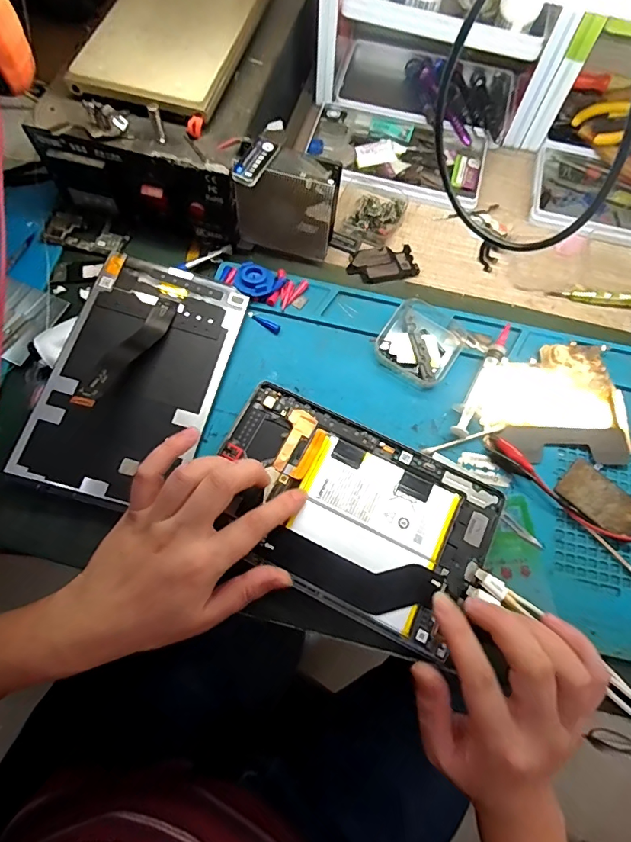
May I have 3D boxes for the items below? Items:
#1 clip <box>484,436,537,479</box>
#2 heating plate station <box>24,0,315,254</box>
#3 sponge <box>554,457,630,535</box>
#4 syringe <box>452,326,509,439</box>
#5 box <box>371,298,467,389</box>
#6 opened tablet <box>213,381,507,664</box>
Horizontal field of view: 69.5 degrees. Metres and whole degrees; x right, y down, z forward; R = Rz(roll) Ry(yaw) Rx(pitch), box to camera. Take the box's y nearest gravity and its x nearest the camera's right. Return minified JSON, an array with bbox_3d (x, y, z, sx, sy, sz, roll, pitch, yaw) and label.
[{"bbox_3d":[0.154,0.026,0.354,0.046,0.005,0.010,38,72,12],"label":"clip"},{"bbox_3d":[-0.116,-0.275,0.397,0.176,0.099,0.195,15,68,4],"label":"heating plate station"},{"bbox_3d":[0.217,0.060,0.346,0.059,0.004,0.035,41,72,13],"label":"sponge"},{"bbox_3d":[0.137,-0.034,0.371,0.017,0.014,0.107,29,70,9],"label":"syringe"},{"bbox_3d":[0.090,-0.068,0.382,0.062,0.018,0.071,33,71,10],"label":"box"},{"bbox_3d":[0.021,0.064,0.333,0.201,0.006,0.127,26,69,8],"label":"opened tablet"}]

